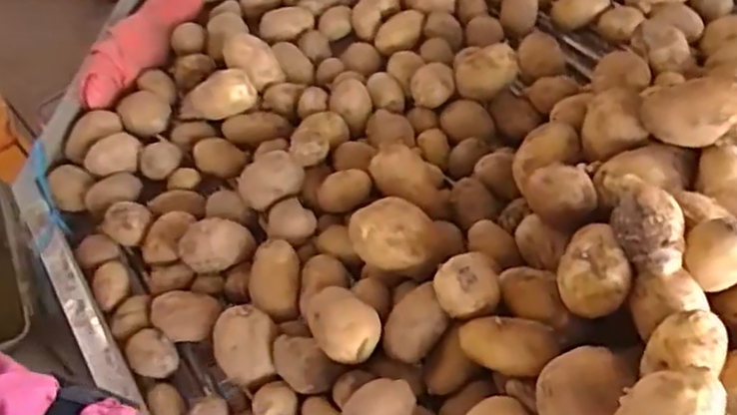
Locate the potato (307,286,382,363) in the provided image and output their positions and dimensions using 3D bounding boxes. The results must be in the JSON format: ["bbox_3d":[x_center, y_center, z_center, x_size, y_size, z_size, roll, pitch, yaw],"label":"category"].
[{"bbox_3d":[-0.025,0.112,0.637,0.055,0.048,0.077,-35,59,-20],"label":"potato"}]

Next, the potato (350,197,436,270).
[{"bbox_3d":[0.025,0.033,0.689,0.084,0.070,0.056,14,56,13],"label":"potato"}]

